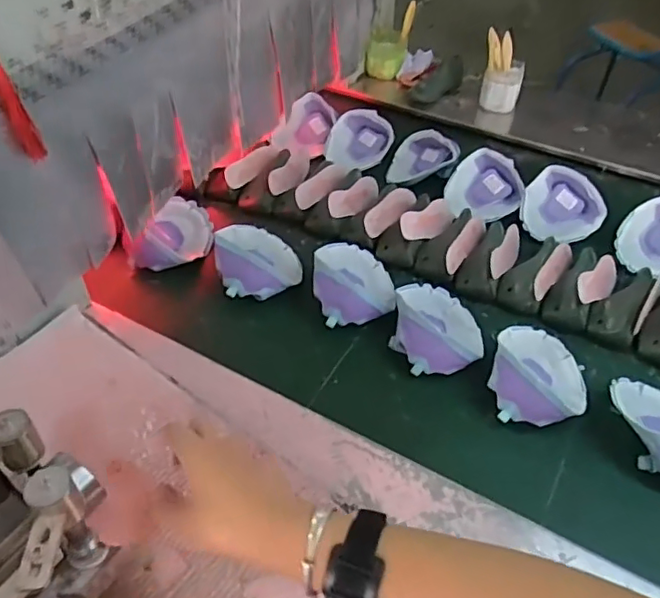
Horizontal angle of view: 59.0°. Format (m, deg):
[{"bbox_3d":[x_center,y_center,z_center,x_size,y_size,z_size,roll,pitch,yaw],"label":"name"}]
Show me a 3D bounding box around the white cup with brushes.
[{"bbox_3d":[0.378,-0.498,1.283,0.089,0.127,0.139,2,48,-1],"label":"white cup with brushes"}]

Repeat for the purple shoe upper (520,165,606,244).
[{"bbox_3d":[0.408,-0.159,1.026,0.135,0.070,0.142,26,52,19],"label":"purple shoe upper"}]

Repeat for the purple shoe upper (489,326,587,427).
[{"bbox_3d":[0.284,0.094,0.777,0.130,0.055,0.167,14,49,9],"label":"purple shoe upper"}]

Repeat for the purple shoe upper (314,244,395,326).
[{"bbox_3d":[0.037,-0.035,0.884,0.125,0.054,0.165,2,48,-2],"label":"purple shoe upper"}]

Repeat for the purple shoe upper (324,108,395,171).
[{"bbox_3d":[0.061,-0.322,1.170,0.133,0.055,0.120,7,48,2],"label":"purple shoe upper"}]

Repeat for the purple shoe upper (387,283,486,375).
[{"bbox_3d":[0.154,0.030,0.830,0.130,0.058,0.166,7,48,3],"label":"purple shoe upper"}]

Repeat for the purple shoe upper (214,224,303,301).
[{"bbox_3d":[-0.112,-0.073,0.916,0.131,0.078,0.153,-7,49,-9],"label":"purple shoe upper"}]

